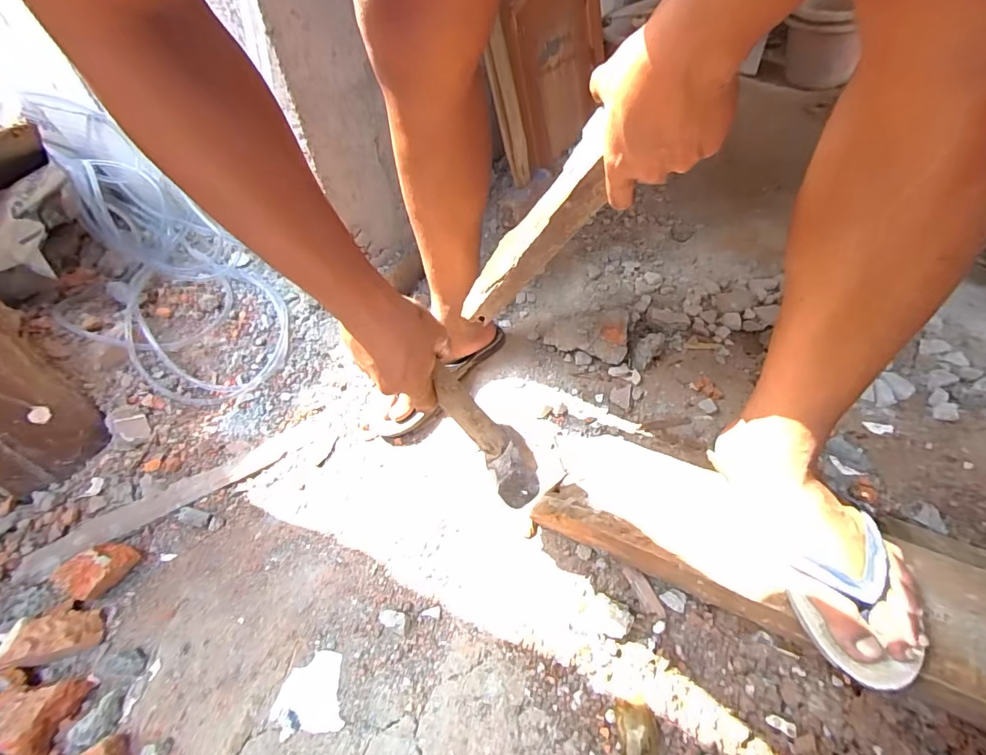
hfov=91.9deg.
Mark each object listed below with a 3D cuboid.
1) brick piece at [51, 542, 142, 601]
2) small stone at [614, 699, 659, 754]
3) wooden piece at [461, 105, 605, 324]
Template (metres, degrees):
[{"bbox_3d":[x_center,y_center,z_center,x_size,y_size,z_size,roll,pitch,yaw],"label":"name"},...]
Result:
[{"bbox_3d":[-0.462,0.220,0.551,0.044,0.045,0.064,14,51,18],"label":"brick piece"},{"bbox_3d":[0.129,0.314,0.423,0.037,0.031,0.047,-2,48,4],"label":"small stone"},{"bbox_3d":[0.035,-0.135,0.499,0.051,0.277,0.039,39,55,-7],"label":"wooden piece"}]

